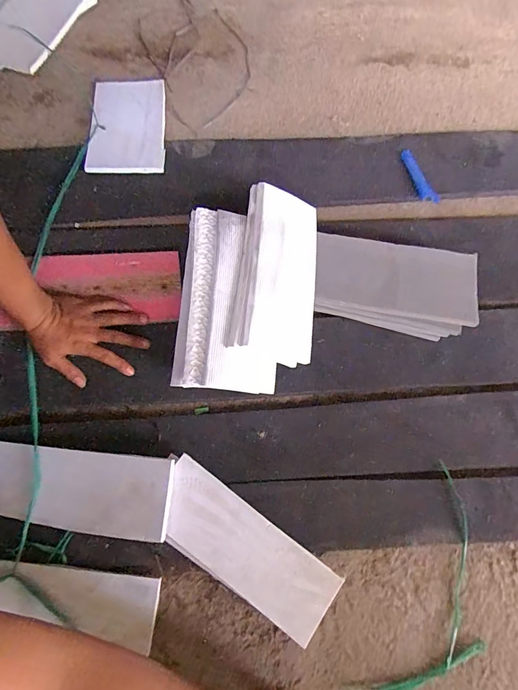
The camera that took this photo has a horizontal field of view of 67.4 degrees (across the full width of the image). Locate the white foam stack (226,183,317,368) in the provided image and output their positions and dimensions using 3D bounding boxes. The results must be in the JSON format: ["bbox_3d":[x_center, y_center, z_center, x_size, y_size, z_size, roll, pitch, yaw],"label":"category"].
[{"bbox_3d":[0.035,-0.118,0.625,0.137,0.020,0.290,16,72,-25],"label":"white foam stack"}]

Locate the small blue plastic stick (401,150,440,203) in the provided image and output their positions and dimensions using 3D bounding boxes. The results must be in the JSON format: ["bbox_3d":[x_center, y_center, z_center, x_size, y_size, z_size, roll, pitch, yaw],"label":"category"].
[{"bbox_3d":[0.318,-0.336,0.778,0.030,0.018,0.130,-21,77,-10],"label":"small blue plastic stick"}]

